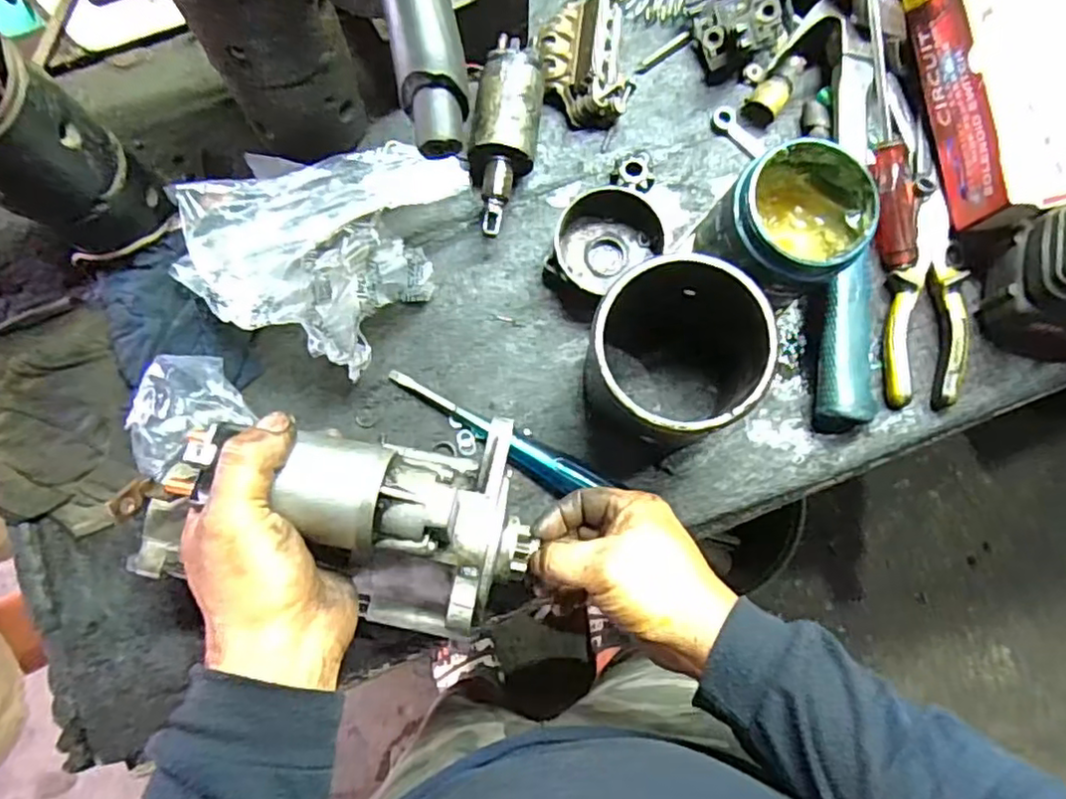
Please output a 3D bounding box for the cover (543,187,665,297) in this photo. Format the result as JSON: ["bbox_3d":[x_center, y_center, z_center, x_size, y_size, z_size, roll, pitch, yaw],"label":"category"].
[{"bbox_3d":[0.057,-0.122,0.493,0.080,0.040,0.076,0,78,0],"label":"cover"}]

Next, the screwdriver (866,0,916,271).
[{"bbox_3d":[0.268,-0.216,0.493,0.031,0.036,0.229,-9,95,-2],"label":"screwdriver"}]

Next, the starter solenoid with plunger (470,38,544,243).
[{"bbox_3d":[-0.020,-0.203,0.500,0.049,0.058,0.156,9,78,2],"label":"starter solenoid with plunger"}]

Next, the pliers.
[{"bbox_3d":[0.296,-0.074,0.484,0.051,0.025,0.160,9,78,2],"label":"pliers"}]

